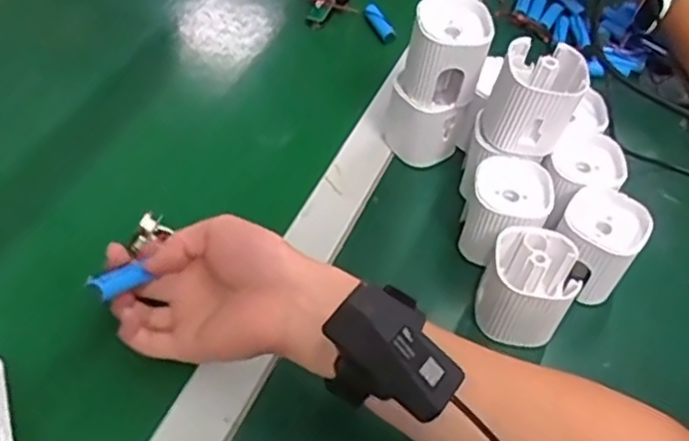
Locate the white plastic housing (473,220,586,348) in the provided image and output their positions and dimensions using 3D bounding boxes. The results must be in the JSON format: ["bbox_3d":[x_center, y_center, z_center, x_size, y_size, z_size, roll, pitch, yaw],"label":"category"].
[{"bbox_3d":[0.124,0.043,0.457,0.058,0.061,0.054,22,52,13],"label":"white plastic housing"}]

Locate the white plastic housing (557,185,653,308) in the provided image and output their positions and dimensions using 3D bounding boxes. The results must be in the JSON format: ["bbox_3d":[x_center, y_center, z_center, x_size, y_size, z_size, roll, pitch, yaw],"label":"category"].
[{"bbox_3d":[0.177,0.018,0.482,0.054,0.061,0.056,31,55,20],"label":"white plastic housing"}]

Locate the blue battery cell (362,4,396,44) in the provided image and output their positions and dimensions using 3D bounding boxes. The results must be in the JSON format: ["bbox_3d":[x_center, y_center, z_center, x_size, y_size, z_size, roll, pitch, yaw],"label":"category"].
[{"bbox_3d":[0.035,-0.203,0.689,0.015,0.019,0.053,-15,53,-16],"label":"blue battery cell"}]

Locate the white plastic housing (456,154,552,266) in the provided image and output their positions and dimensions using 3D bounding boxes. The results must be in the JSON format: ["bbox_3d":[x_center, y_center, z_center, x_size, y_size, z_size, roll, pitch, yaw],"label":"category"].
[{"bbox_3d":[0.116,-0.004,0.493,0.054,0.065,0.056,10,50,4],"label":"white plastic housing"}]

